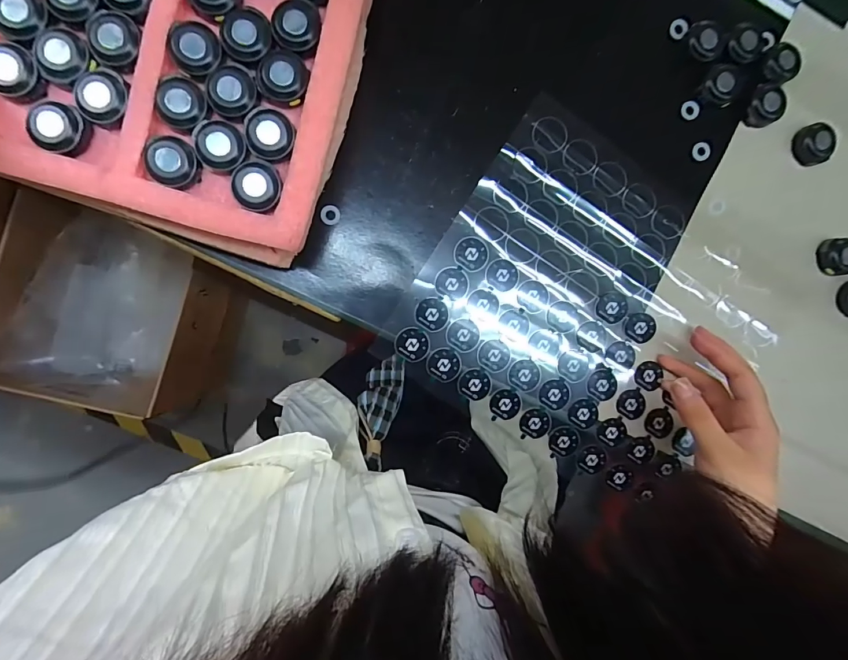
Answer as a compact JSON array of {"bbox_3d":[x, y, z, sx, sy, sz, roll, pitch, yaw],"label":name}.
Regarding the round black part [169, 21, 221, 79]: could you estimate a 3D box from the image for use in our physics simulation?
[{"bbox_3d":[-0.135,-0.166,0.235,0.028,0.008,0.027,0,93,-7],"label":"round black part"}]

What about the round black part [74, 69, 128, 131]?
[{"bbox_3d":[-0.188,-0.137,0.236,0.027,0.011,0.030,-13,94,-6],"label":"round black part"}]

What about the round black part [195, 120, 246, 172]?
[{"bbox_3d":[-0.123,-0.112,0.243,0.027,0.009,0.028,0,93,-7],"label":"round black part"}]

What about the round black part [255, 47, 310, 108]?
[{"bbox_3d":[-0.085,-0.153,0.243,0.029,0.006,0.029,0,93,-7],"label":"round black part"}]

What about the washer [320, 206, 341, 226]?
[{"bbox_3d":[-0.068,-0.084,0.294,0.014,0.004,0.014,0,93,-7],"label":"washer"}]

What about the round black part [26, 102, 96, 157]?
[{"bbox_3d":[-0.214,-0.118,0.236,0.029,0.011,0.028,0,93,-7],"label":"round black part"}]

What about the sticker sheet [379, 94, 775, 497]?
[{"bbox_3d":[0.131,-0.015,0.314,0.254,0.008,0.222,33,90,-5],"label":"sticker sheet"}]

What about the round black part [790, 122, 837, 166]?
[{"bbox_3d":[0.307,-0.146,0.316,0.030,0.009,0.030,0,93,-7],"label":"round black part"}]

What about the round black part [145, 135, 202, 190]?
[{"bbox_3d":[-0.151,-0.101,0.242,0.028,0.013,0.027,0,93,-7],"label":"round black part"}]

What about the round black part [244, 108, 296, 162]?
[{"bbox_3d":[-0.095,-0.120,0.246,0.028,0.011,0.031,-31,96,-4],"label":"round black part"}]

